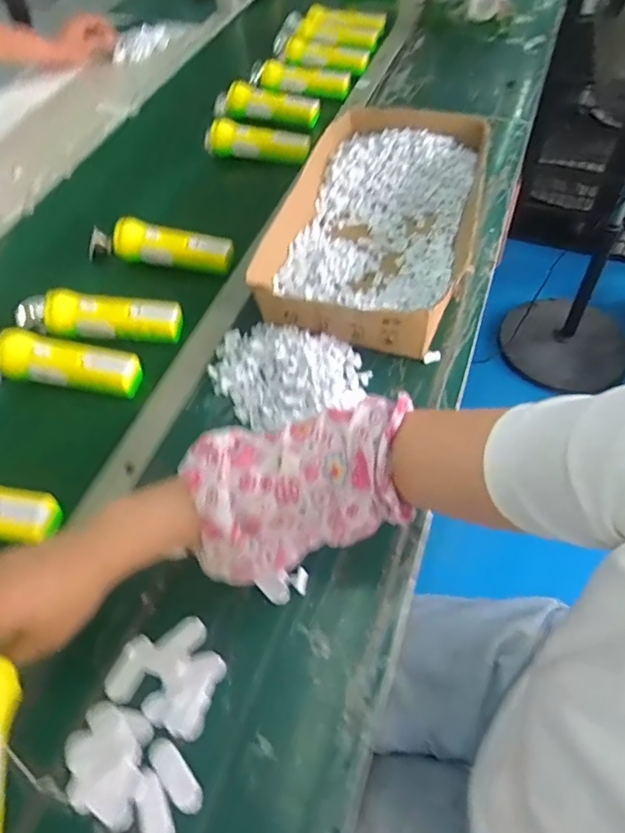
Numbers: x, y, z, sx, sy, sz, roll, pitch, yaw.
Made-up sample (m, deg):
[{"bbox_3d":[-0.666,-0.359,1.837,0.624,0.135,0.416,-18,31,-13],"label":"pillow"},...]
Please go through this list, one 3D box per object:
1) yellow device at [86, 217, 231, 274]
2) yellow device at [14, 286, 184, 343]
[{"bbox_3d":[-0.222,-0.245,0.759,0.218,0.045,0.048,8,56,10],"label":"yellow device"},{"bbox_3d":[-0.277,-0.130,0.681,0.221,0.039,0.057,-1,55,4],"label":"yellow device"}]

